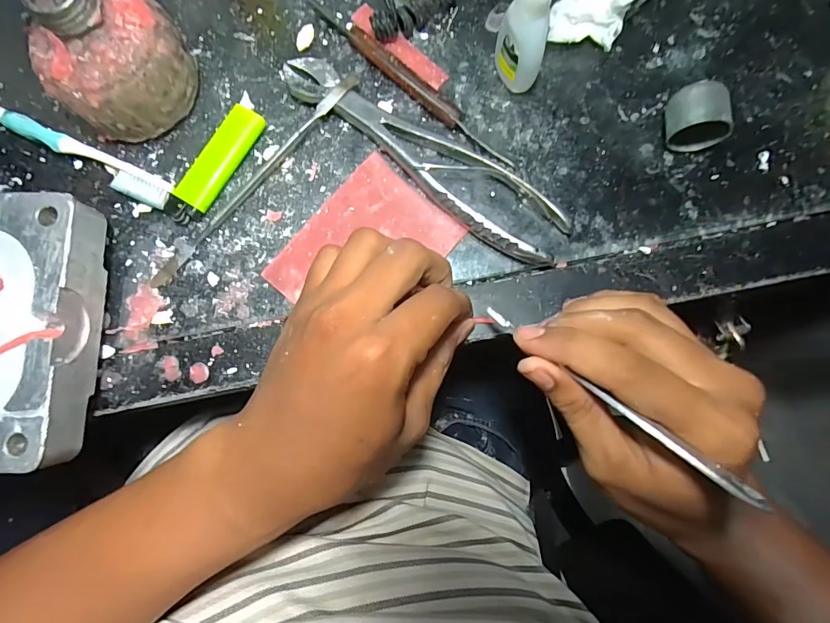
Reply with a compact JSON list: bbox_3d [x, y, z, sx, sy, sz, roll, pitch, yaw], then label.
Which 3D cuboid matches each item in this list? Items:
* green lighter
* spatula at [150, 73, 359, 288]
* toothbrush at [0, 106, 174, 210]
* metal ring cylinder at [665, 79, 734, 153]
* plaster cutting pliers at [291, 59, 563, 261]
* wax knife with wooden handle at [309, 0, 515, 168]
[{"bbox_3d":[-0.119,-0.087,0.255,0.021,0.009,0.077,30,84,4],"label":"green lighter"},{"bbox_3d":[-0.097,-0.081,0.253,0.014,0.009,0.171,42,85,5],"label":"spatula"},{"bbox_3d":[-0.224,-0.105,0.257,0.176,0.012,0.017,26,84,4],"label":"toothbrush"},{"bbox_3d":[0.161,-0.110,0.242,0.033,0.033,0.024,9,83,2],"label":"metal ring cylinder"},{"bbox_3d":[0.004,-0.095,0.254,0.194,0.012,0.041,37,85,5],"label":"plaster cutting pliers"},{"bbox_3d":[-0.006,-0.142,0.261,0.166,0.010,0.010,42,85,5],"label":"wax knife with wooden handle"}]

